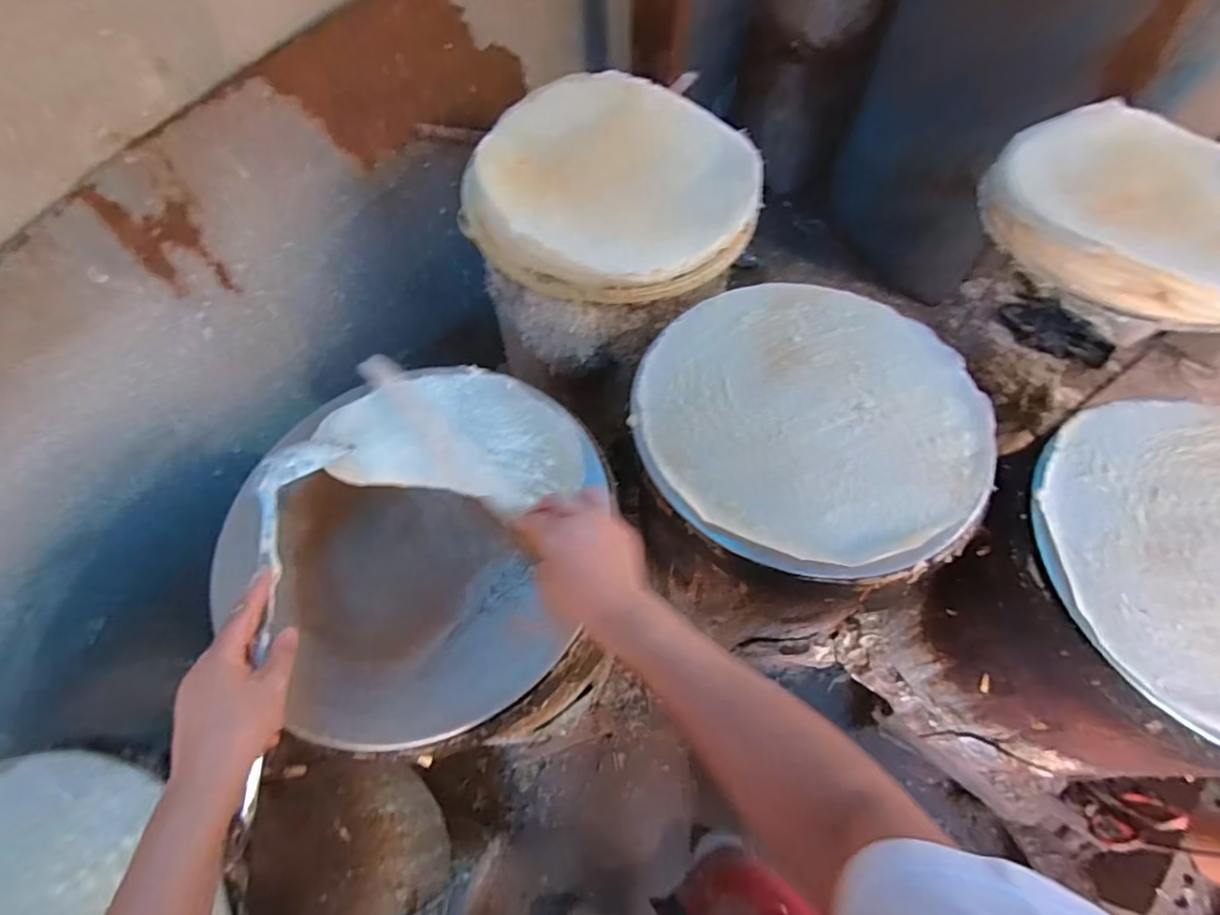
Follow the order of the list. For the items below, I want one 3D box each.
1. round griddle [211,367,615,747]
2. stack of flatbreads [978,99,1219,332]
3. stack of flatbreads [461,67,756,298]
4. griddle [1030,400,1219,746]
[{"bbox_3d":[-0.191,0.064,0.540,0.334,0.032,0.355,0,60,0],"label":"round griddle"},{"bbox_3d":[0.689,-0.310,0.745,0.303,0.100,0.372,-36,66,-18],"label":"stack of flatbreads"},{"bbox_3d":[0.005,-0.367,0.768,0.351,0.082,0.350,38,67,20],"label":"stack of flatbreads"},{"bbox_3d":[0.603,0.099,0.538,0.349,0.026,0.349,0,60,0],"label":"griddle"}]

